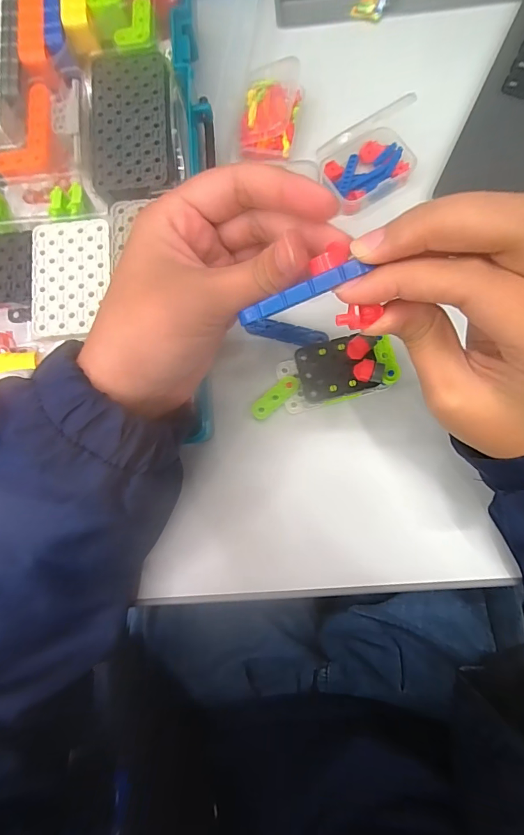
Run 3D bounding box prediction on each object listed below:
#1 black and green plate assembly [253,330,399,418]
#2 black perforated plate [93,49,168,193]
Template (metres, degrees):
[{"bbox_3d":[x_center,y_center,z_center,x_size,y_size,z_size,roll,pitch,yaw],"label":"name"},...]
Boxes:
[{"bbox_3d":[0.039,-0.028,0.264,0.093,0.017,0.041,-18,80,19],"label":"black and green plate assembly"},{"bbox_3d":[-0.089,-0.202,0.267,0.051,0.004,0.101,-4,79,2],"label":"black perforated plate"}]

